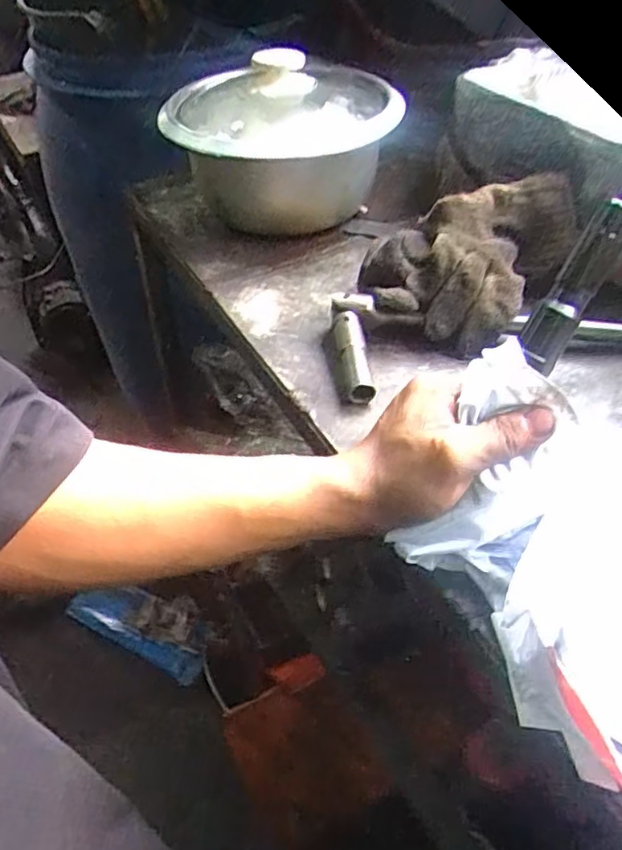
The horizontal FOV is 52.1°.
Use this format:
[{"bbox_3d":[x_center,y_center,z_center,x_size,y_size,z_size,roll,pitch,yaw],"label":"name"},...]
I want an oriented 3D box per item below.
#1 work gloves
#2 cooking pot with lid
[{"bbox_3d":[0.122,-0.137,0.503,0.126,0.069,0.156,27,54,29],"label":"work gloves"},{"bbox_3d":[-0.027,-0.273,0.606,0.207,0.127,0.176,-8,45,-1],"label":"cooking pot with lid"}]

